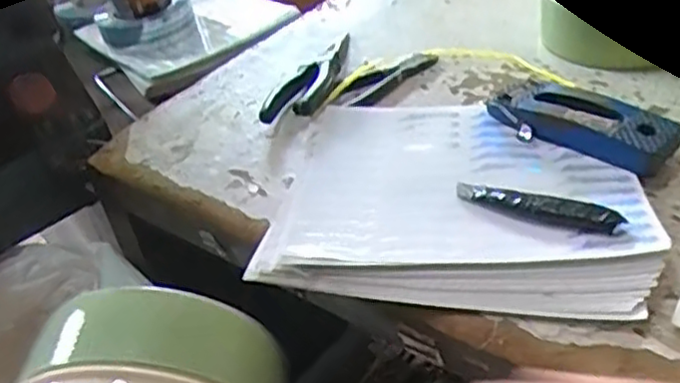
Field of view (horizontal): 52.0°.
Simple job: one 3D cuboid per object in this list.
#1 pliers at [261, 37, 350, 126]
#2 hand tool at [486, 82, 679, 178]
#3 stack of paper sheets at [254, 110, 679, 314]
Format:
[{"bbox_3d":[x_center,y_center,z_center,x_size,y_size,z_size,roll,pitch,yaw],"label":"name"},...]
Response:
[{"bbox_3d":[-0.024,-0.116,0.651,0.053,0.022,0.176,2,39,16],"label":"pliers"},{"bbox_3d":[0.183,-0.051,0.524,0.061,0.028,0.132,-31,41,-30],"label":"hand tool"},{"bbox_3d":[0.082,-0.006,0.490,0.241,0.017,0.216,2,39,16],"label":"stack of paper sheets"}]

